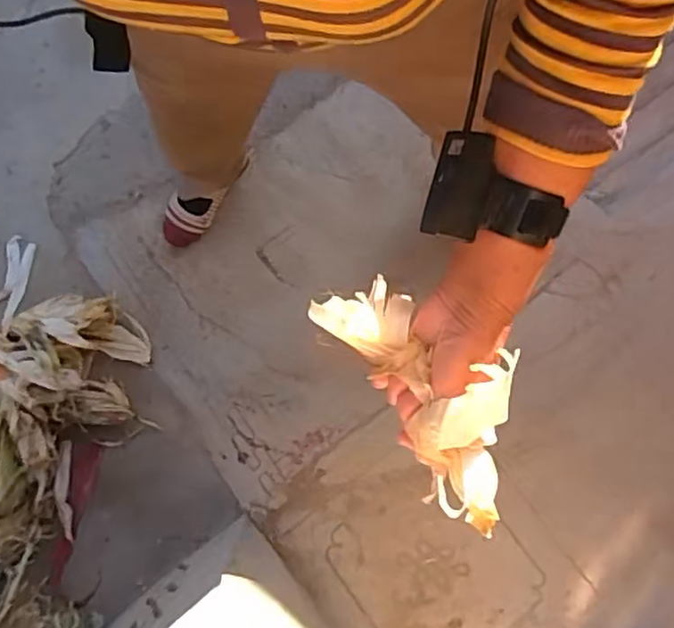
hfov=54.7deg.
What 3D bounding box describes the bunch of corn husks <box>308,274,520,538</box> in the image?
[{"bbox_3d":[0.067,0.051,0.482,0.087,0.098,0.209,-36,73,-7],"label":"bunch of corn husks"}]

